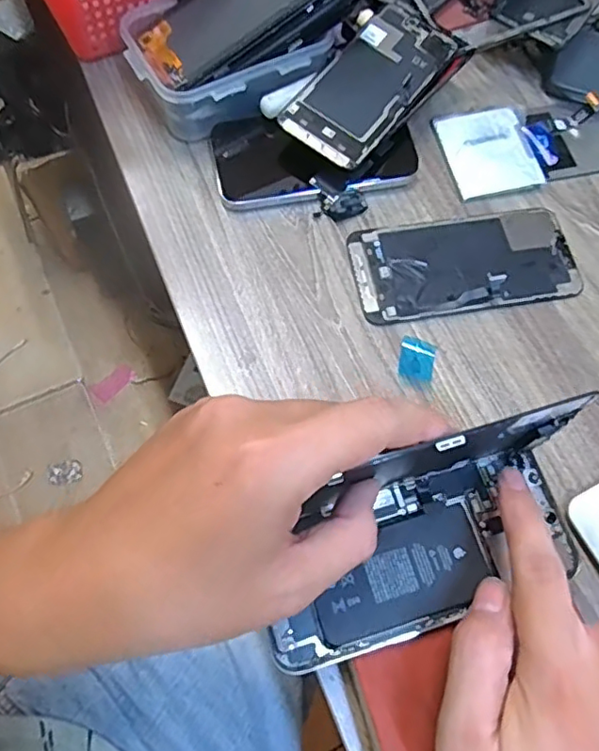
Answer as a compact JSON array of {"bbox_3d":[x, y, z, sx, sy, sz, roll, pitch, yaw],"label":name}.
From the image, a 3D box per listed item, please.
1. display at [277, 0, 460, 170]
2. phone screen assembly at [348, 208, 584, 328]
[{"bbox_3d":[0.053,-0.211,0.416,0.065,0.005,0.142,37,75,7],"label":"display"},{"bbox_3d":[0.116,-0.078,0.403,0.155,0.009,0.079,-9,69,-6],"label":"phone screen assembly"}]

